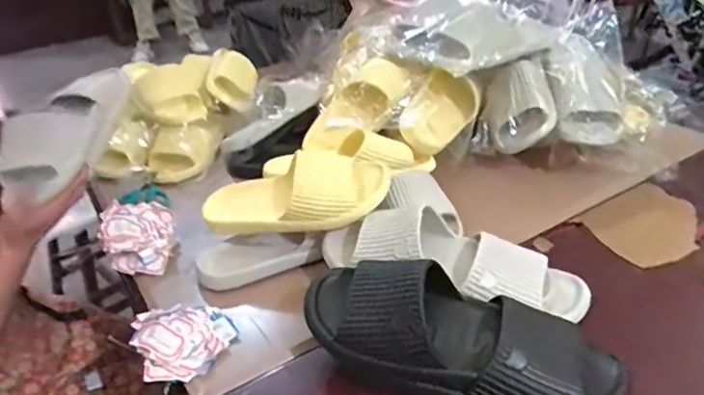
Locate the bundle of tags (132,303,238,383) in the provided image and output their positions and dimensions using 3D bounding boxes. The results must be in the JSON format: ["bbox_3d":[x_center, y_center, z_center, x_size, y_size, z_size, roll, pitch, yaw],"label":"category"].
[{"bbox_3d":[-0.190,0.158,0.630,0.106,0.032,0.089,-14,33,-13],"label":"bundle of tags"}]

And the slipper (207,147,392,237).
[{"bbox_3d":[-0.073,-0.004,0.733,0.245,0.081,0.113,-9,32,-6],"label":"slipper"}]

